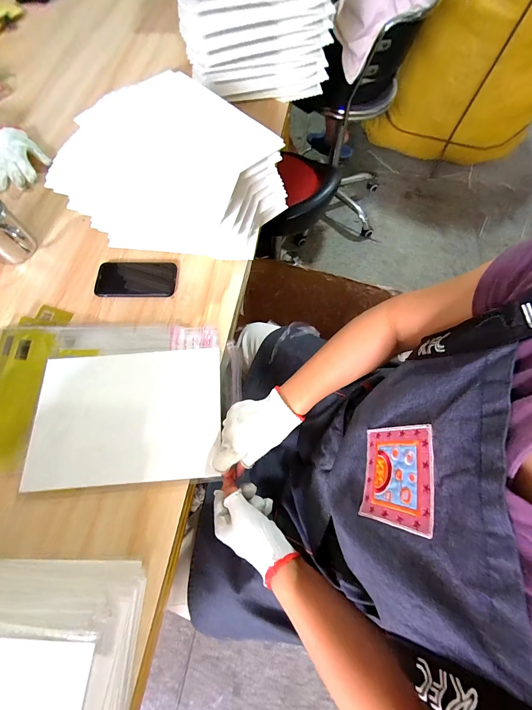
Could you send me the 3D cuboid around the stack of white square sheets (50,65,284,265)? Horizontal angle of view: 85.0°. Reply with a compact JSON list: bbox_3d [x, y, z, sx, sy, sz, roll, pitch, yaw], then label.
[{"bbox_3d":[-0.149,-0.338,0.550,0.360,0.166,0.260,5,69,2],"label":"stack of white square sheets"}]

